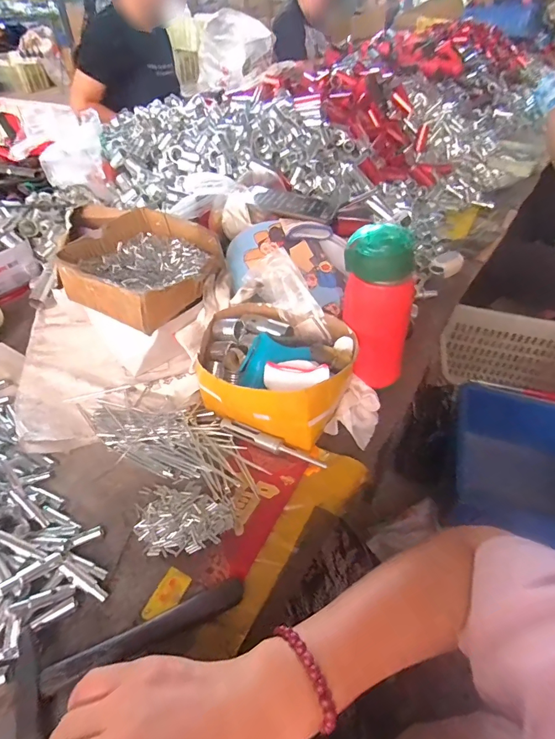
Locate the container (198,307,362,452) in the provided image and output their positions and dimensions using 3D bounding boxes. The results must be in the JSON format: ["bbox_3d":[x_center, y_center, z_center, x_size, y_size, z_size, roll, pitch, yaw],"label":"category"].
[{"bbox_3d":[-0.003,-0.002,0.481,0.176,0.091,0.138,17,47,15],"label":"container"}]

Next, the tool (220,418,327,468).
[{"bbox_3d":[-0.008,0.085,0.457,0.134,0.014,0.016,21,48,19],"label":"tool"}]

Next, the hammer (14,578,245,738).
[{"bbox_3d":[-0.114,0.213,0.325,0.174,0.027,0.069,-20,49,-21],"label":"hammer"}]

